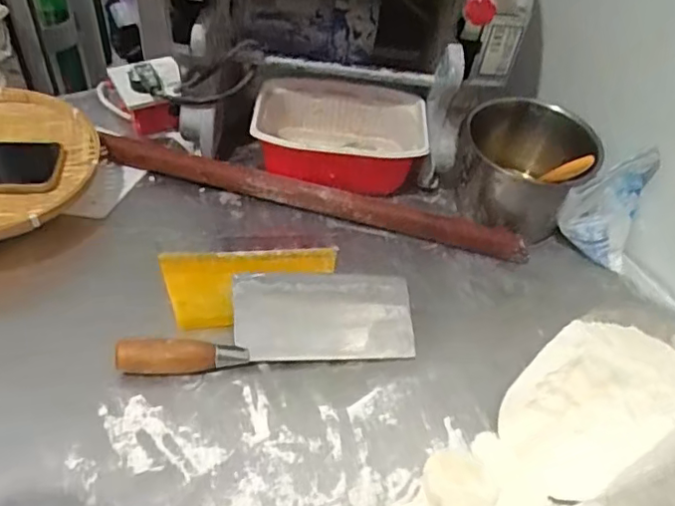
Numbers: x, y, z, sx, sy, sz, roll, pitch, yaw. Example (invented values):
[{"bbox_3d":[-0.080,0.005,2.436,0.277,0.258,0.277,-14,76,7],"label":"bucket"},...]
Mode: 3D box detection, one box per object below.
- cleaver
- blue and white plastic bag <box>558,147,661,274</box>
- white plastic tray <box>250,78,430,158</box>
[{"bbox_3d":[-0.063,0.065,0.582,0.277,0.035,0.094,-4,49,-8],"label":"cleaver"},{"bbox_3d":[0.306,-0.050,0.662,0.078,0.129,0.088,33,54,23],"label":"blue and white plastic bag"},{"bbox_3d":[0.003,-0.137,0.734,0.206,0.099,0.127,5,49,0],"label":"white plastic tray"}]

